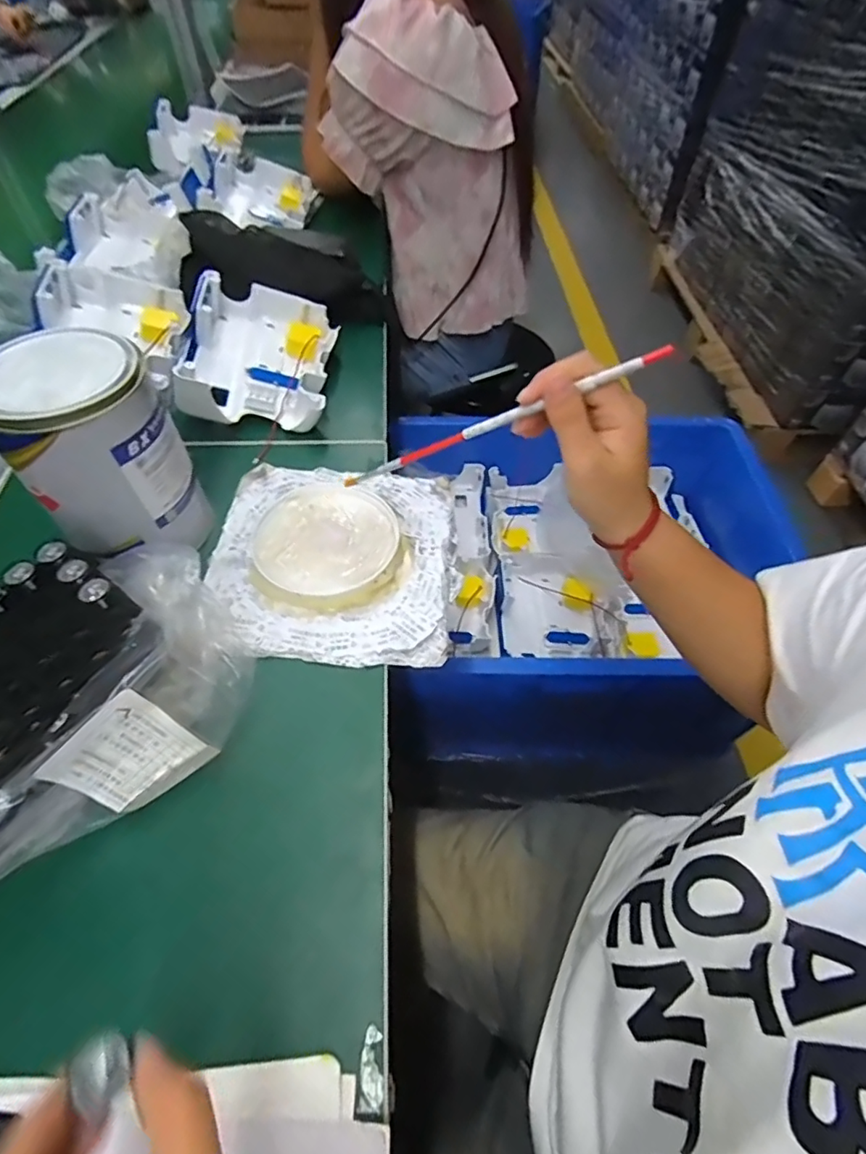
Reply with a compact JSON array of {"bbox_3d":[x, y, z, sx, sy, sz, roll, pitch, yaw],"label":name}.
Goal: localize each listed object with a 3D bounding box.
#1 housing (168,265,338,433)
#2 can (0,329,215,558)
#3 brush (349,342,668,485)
[{"bbox_3d":[-0.179,-0.231,0.569,0.143,0.071,0.186,-1,54,-1],"label":"housing"},{"bbox_3d":[-0.238,-0.089,0.402,0.099,0.139,0.096,0,54,0],"label":"can"},{"bbox_3d":[0.034,-0.097,0.352,0.230,0.008,0.005,-13,44,38],"label":"brush"}]

